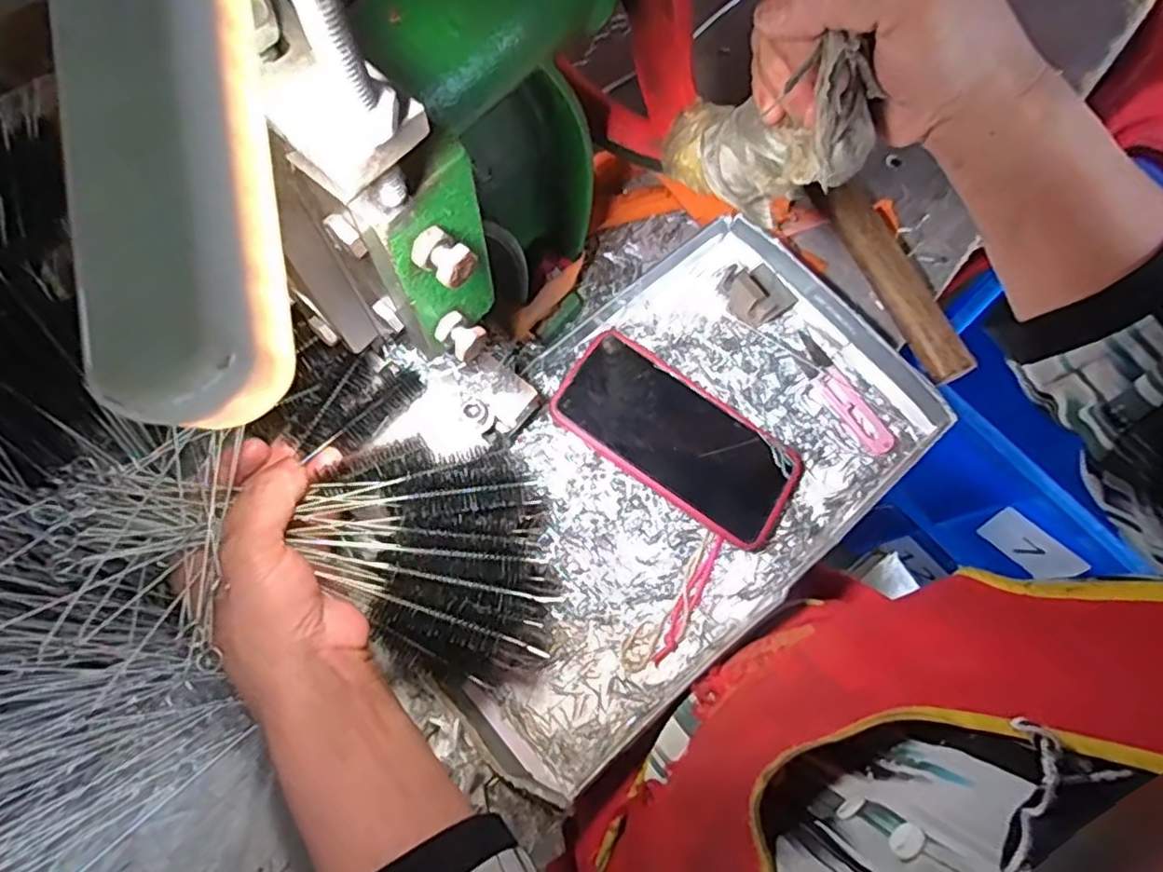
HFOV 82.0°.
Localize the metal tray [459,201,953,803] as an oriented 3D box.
[{"bbox_3d":[0.046,0.028,0.437,0.356,0.046,0.217,-40,79,-13],"label":"metal tray"}]

